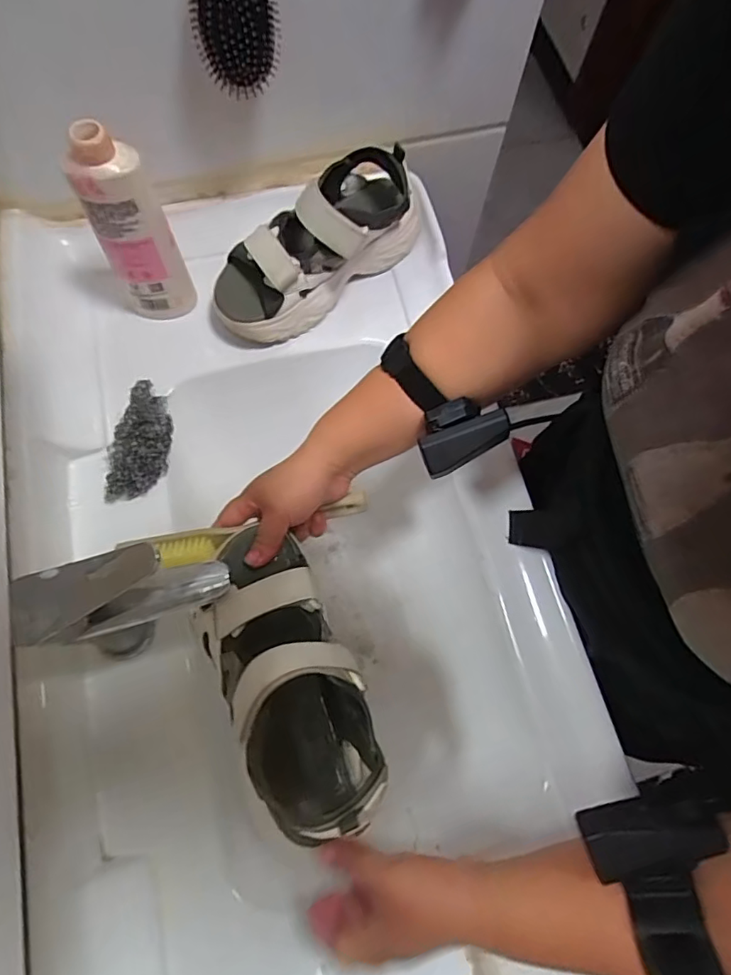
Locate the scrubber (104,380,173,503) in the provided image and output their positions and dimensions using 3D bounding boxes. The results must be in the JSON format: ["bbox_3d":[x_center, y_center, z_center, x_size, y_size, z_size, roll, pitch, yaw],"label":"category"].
[{"bbox_3d":[-0.218,-0.042,0.531,0.049,0.035,0.113,13,86,2],"label":"scrubber"}]

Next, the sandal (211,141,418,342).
[{"bbox_3d":[-0.053,-0.252,0.568,0.230,0.106,0.097,-31,75,-12],"label":"sandal"}]

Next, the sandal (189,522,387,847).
[{"bbox_3d":[-0.061,0.128,0.398,0.093,0.075,0.221,-21,69,-10],"label":"sandal"}]

